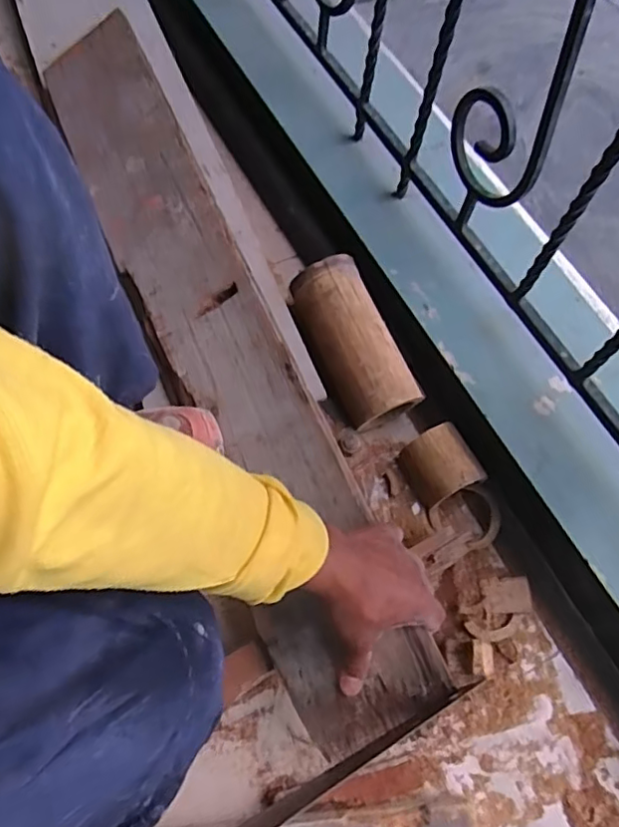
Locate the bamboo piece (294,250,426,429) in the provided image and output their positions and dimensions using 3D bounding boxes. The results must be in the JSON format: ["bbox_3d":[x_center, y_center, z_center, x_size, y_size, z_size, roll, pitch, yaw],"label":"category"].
[{"bbox_3d":[0.047,-0.084,0.712,0.091,0.094,0.208,-24,69,-14],"label":"bamboo piece"}]

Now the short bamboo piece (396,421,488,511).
[{"bbox_3d":[0.153,0.062,0.691,0.072,0.052,0.079,-27,70,-15],"label":"short bamboo piece"}]

